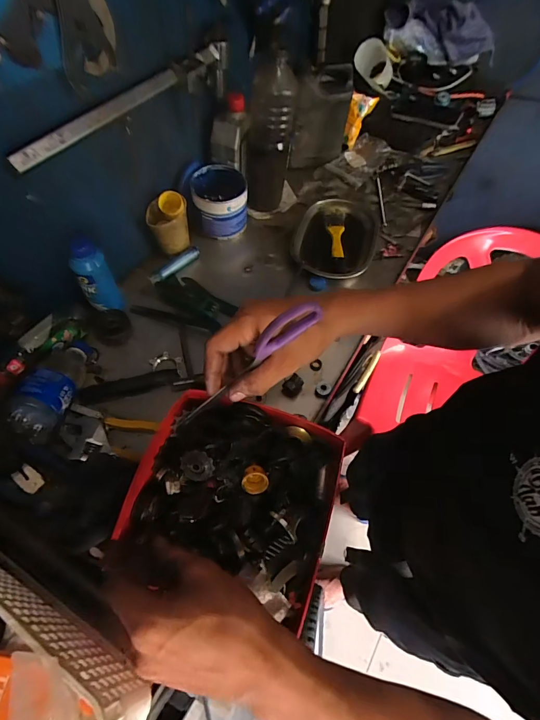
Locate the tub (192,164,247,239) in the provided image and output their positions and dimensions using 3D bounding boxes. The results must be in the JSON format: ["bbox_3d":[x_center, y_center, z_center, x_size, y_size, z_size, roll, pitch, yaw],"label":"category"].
[{"bbox_3d":[-0.093,-0.298,0.683,0.094,0.088,0.096,1,62,-2],"label":"tub"}]

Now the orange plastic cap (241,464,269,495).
[{"bbox_3d":[-0.015,0.128,0.386,0.029,0.018,0.029,1,96,10],"label":"orange plastic cap"}]

